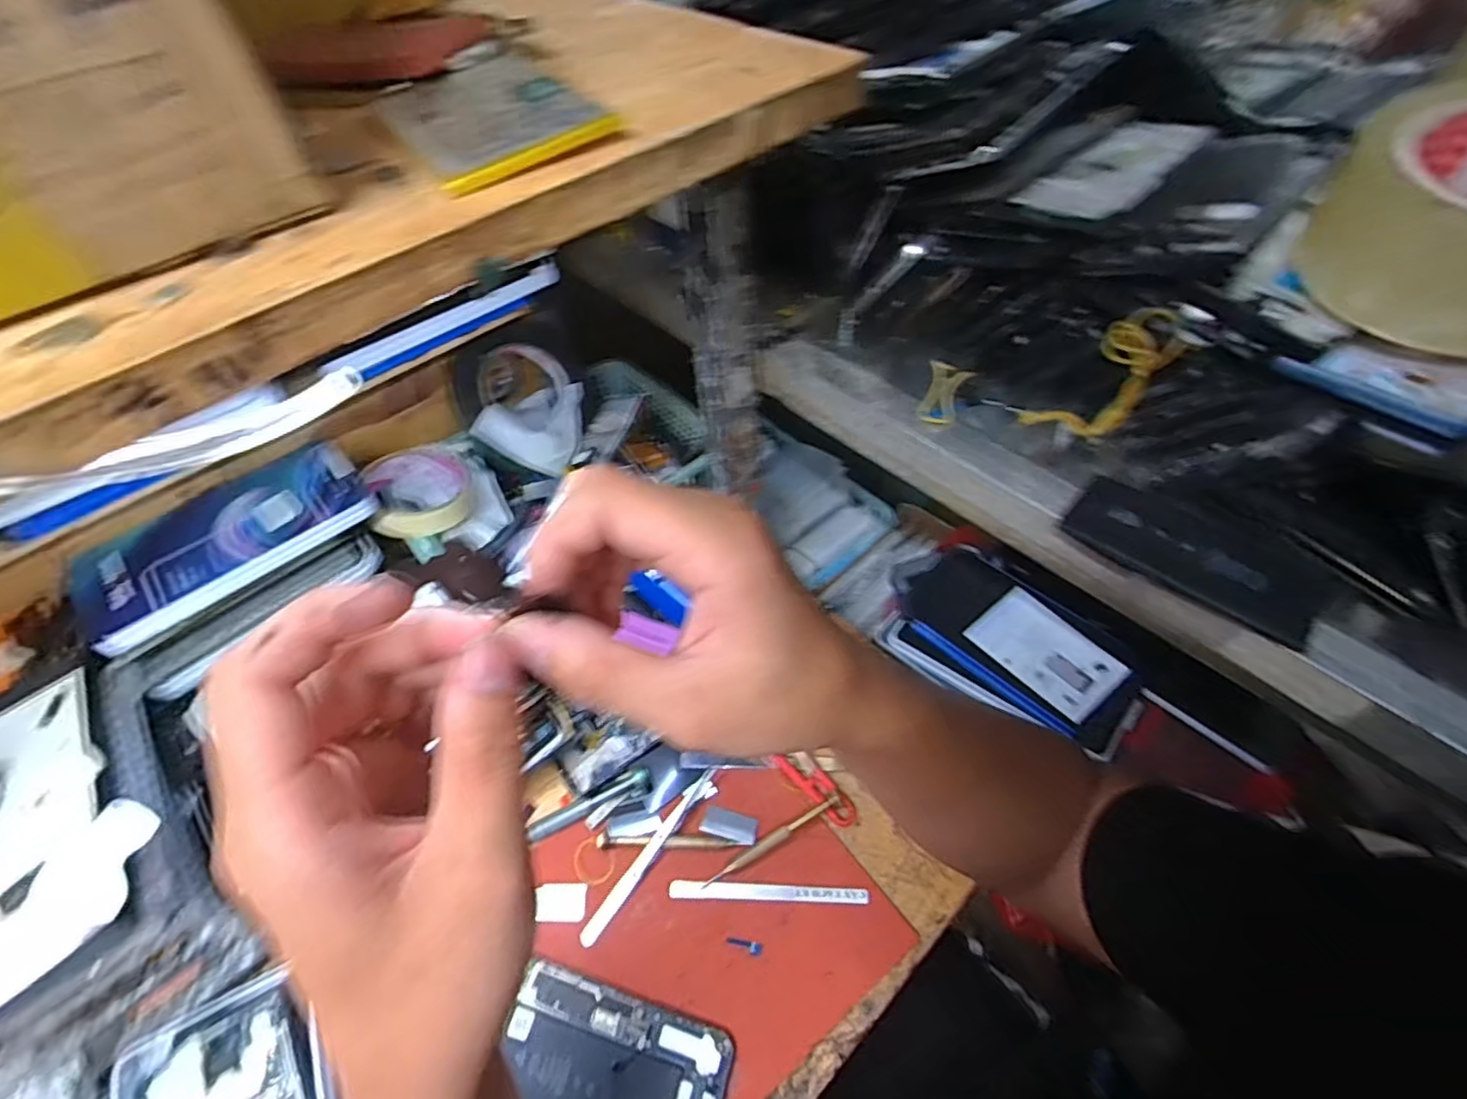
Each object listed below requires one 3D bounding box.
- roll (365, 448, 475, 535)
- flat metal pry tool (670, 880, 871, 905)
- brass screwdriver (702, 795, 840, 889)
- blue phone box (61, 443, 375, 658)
[{"bbox_3d":[-0.278,-0.054,0.577,0.084,0.028,0.089,-1,53,2],"label":"roll"},{"bbox_3d":[0.023,0.228,0.430,0.129,0.004,0.010,1,53,4],"label":"flat metal pry tool"},{"bbox_3d":[0.028,0.200,0.447,0.106,0.008,0.009,-25,55,-15],"label":"brass screwdriver"},{"bbox_3d":[-0.367,-0.008,0.474,0.189,0.017,0.108,-37,59,-23],"label":"blue phone box"}]

